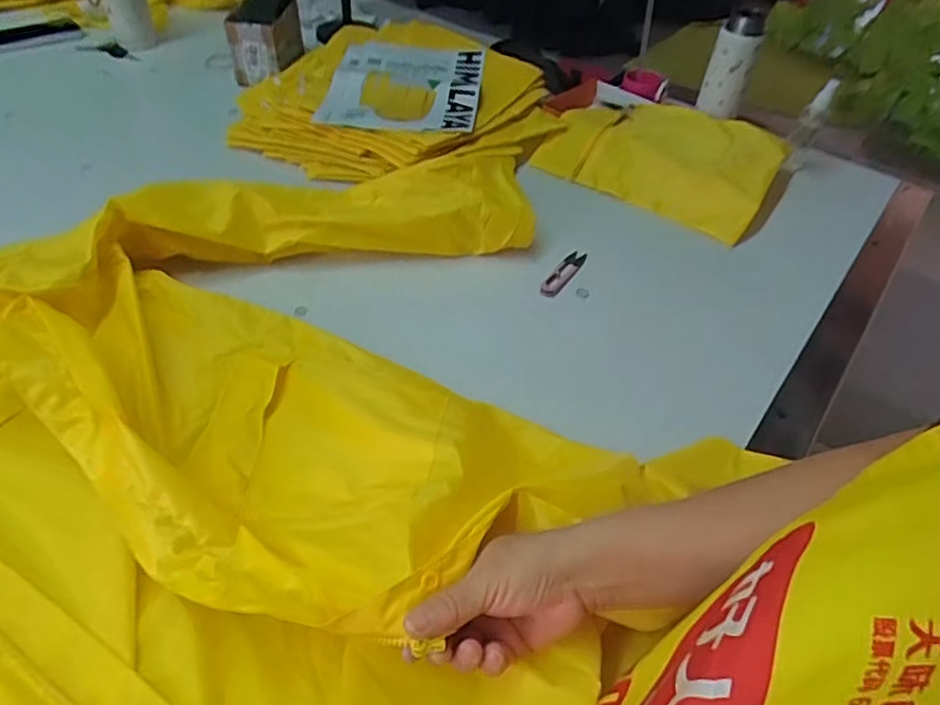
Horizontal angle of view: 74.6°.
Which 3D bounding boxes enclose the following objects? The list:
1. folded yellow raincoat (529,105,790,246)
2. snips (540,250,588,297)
[{"bbox_3d":[0.299,-0.302,0.945,0.321,0.047,0.260,29,50,21],"label":"folded yellow raincoat"},{"bbox_3d":[0.115,-0.099,0.760,0.025,0.012,0.096,27,50,19],"label":"snips"}]

